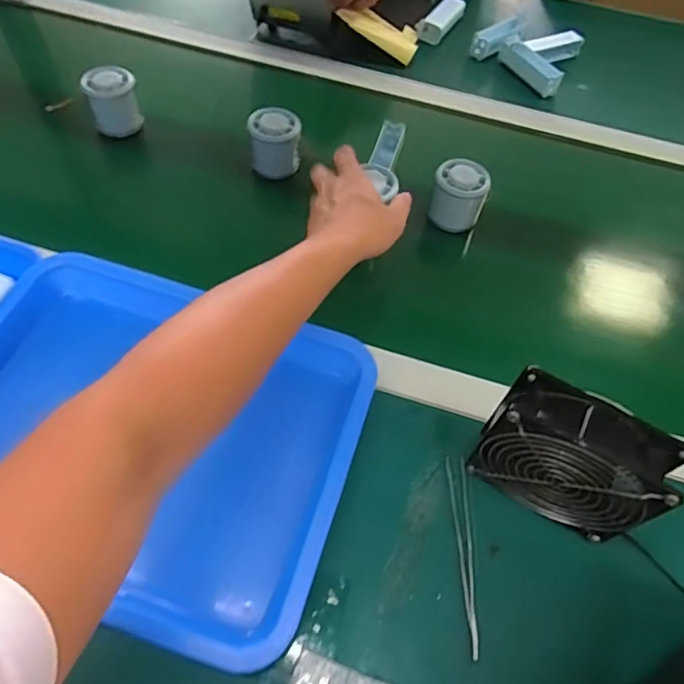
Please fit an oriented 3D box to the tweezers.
[{"bbox_3d":[0.096,0.159,0.416,0.015,0.005,0.144,2,56,-4],"label":"tweezers"}]

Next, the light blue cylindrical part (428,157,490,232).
[{"bbox_3d":[0.128,-0.159,0.596,0.056,0.060,0.049,12,56,3],"label":"light blue cylindrical part"}]

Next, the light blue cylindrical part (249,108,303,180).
[{"bbox_3d":[-0.075,-0.229,0.624,0.055,0.056,0.053,2,56,-3],"label":"light blue cylindrical part"}]

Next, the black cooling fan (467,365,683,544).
[{"bbox_3d":[0.164,0.088,0.401,0.120,0.121,0.045,27,58,12],"label":"black cooling fan"}]

